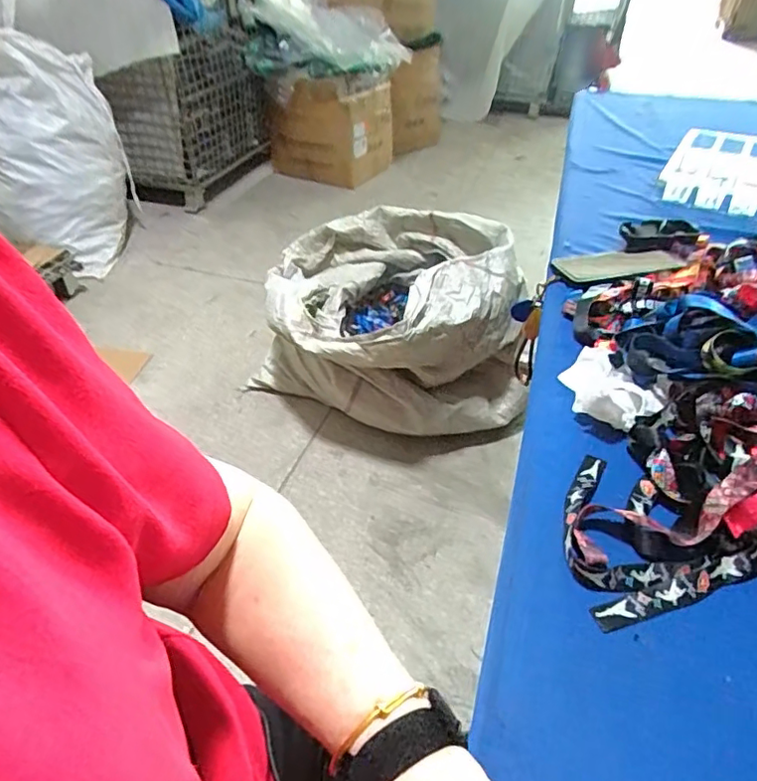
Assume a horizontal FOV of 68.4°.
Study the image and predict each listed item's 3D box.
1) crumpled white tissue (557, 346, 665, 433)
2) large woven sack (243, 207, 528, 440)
[{"bbox_3d":[0.227,-0.002,0.565,0.086,0.043,0.104,-22,43,-20],"label":"crumpled white tissue"},{"bbox_3d":[0.025,-0.202,1.551,0.798,0.415,0.570,20,45,22],"label":"large woven sack"}]

